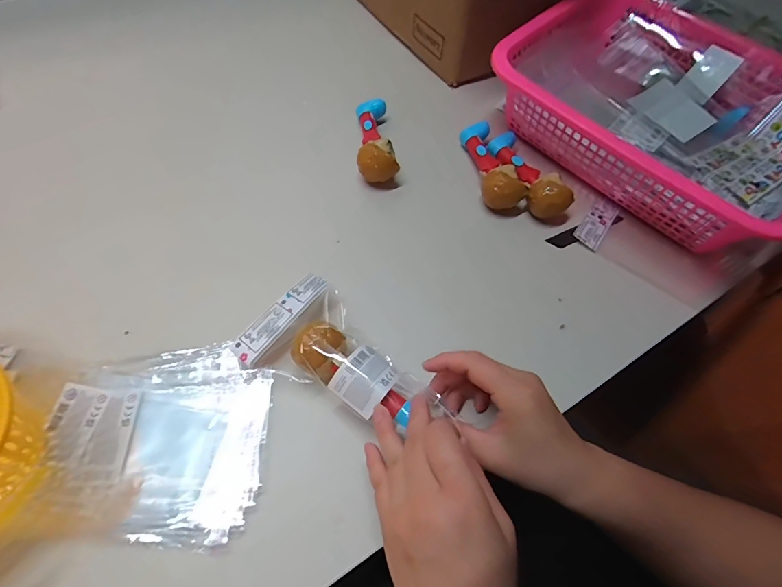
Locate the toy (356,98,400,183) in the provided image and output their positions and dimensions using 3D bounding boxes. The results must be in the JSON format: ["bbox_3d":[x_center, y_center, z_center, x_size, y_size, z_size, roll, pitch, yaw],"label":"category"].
[{"bbox_3d":[-0.021,-0.187,0.476,0.044,0.045,0.126,-5,62,-7],"label":"toy"}]

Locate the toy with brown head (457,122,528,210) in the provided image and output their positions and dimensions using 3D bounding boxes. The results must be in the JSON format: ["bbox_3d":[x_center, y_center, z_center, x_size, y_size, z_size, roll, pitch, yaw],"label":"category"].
[{"bbox_3d":[0.114,-0.154,0.469,0.044,0.043,0.130,-10,63,-9],"label":"toy with brown head"}]

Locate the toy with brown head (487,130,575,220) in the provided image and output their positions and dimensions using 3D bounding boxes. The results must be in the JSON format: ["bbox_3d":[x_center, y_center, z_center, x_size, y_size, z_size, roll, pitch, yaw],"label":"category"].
[{"bbox_3d":[0.154,-0.141,0.462,0.042,0.043,0.129,-21,65,-14],"label":"toy with brown head"}]

